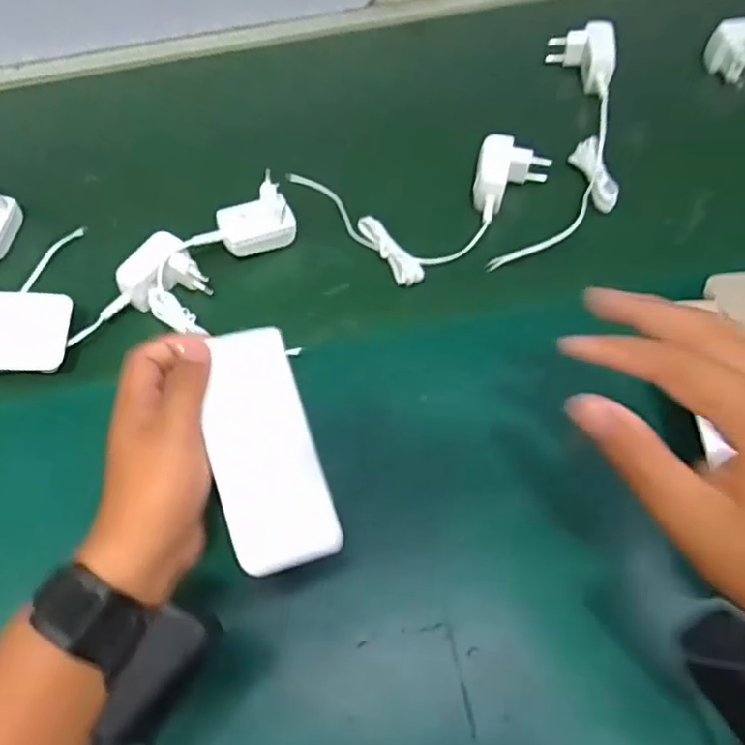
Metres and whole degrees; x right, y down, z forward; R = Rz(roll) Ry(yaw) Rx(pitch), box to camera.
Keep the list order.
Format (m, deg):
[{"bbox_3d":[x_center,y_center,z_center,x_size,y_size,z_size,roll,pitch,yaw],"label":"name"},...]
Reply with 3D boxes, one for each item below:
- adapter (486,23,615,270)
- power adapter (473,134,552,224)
[{"bbox_3d":[0.181,-0.210,0.581,0.086,0.044,0.296,12,61,11],"label":"adapter"},{"bbox_3d":[0.116,-0.163,0.552,0.058,0.033,0.079,16,61,13],"label":"power adapter"}]

